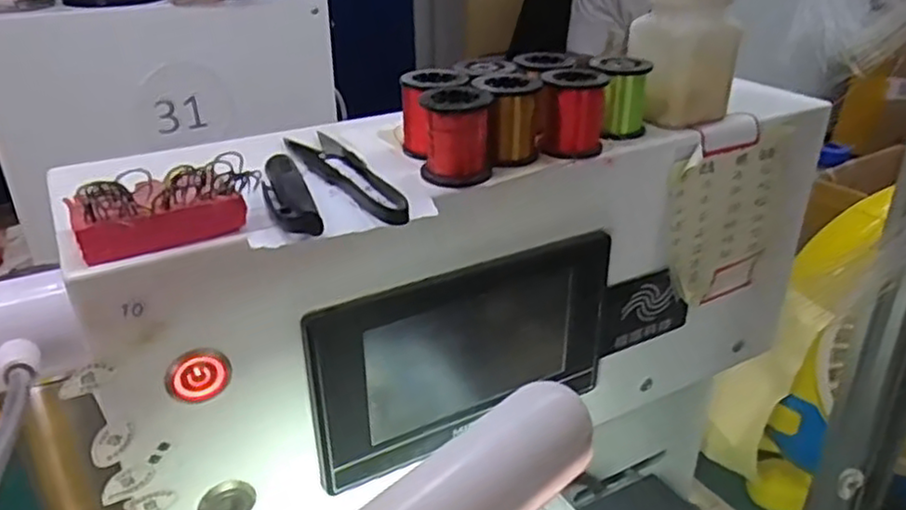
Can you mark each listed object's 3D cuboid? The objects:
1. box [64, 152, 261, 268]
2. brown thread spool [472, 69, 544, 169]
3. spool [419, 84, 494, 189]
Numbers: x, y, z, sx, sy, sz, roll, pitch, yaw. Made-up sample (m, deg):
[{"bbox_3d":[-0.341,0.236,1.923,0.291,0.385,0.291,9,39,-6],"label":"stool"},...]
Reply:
[{"bbox_3d":[-0.089,-0.015,0.219,0.054,0.020,0.016,-16,31,-27],"label":"box"},{"bbox_3d":[0.019,-0.055,0.281,0.027,0.034,0.024,-18,32,-30],"label":"brown thread spool"},{"bbox_3d":[0.001,-0.044,0.262,0.025,0.033,0.021,2,27,6],"label":"spool"}]

